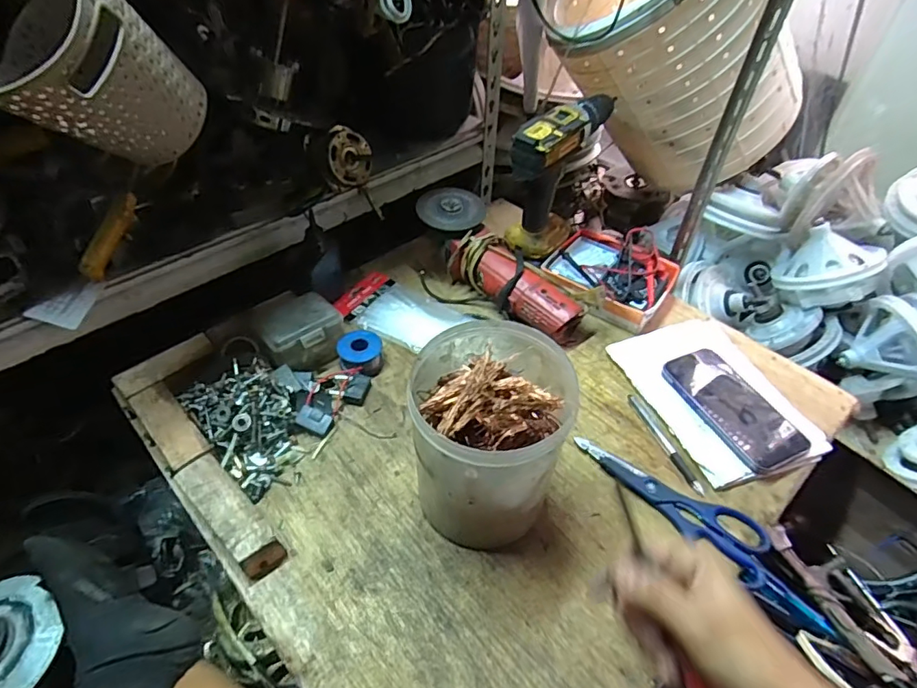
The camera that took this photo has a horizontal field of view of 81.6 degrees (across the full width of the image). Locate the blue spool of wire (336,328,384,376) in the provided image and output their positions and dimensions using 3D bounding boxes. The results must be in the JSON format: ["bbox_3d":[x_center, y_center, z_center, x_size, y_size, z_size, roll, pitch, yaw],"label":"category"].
[{"bbox_3d":[-0.120,0.011,0.655,0.052,0.033,0.052,1,47,-1],"label":"blue spool of wire"}]

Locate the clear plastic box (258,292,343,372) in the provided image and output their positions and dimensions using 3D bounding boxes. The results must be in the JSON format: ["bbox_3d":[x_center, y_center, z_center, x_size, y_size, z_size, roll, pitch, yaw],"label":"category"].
[{"bbox_3d":[-0.193,-0.013,0.649,0.091,0.058,0.079,-29,55,-26],"label":"clear plastic box"}]

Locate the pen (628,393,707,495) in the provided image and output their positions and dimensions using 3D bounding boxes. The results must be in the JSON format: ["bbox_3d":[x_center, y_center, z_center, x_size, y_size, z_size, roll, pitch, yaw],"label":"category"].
[{"bbox_3d":[0.227,0.108,0.585,0.011,0.005,0.132,-15,49,-15],"label":"pen"}]

